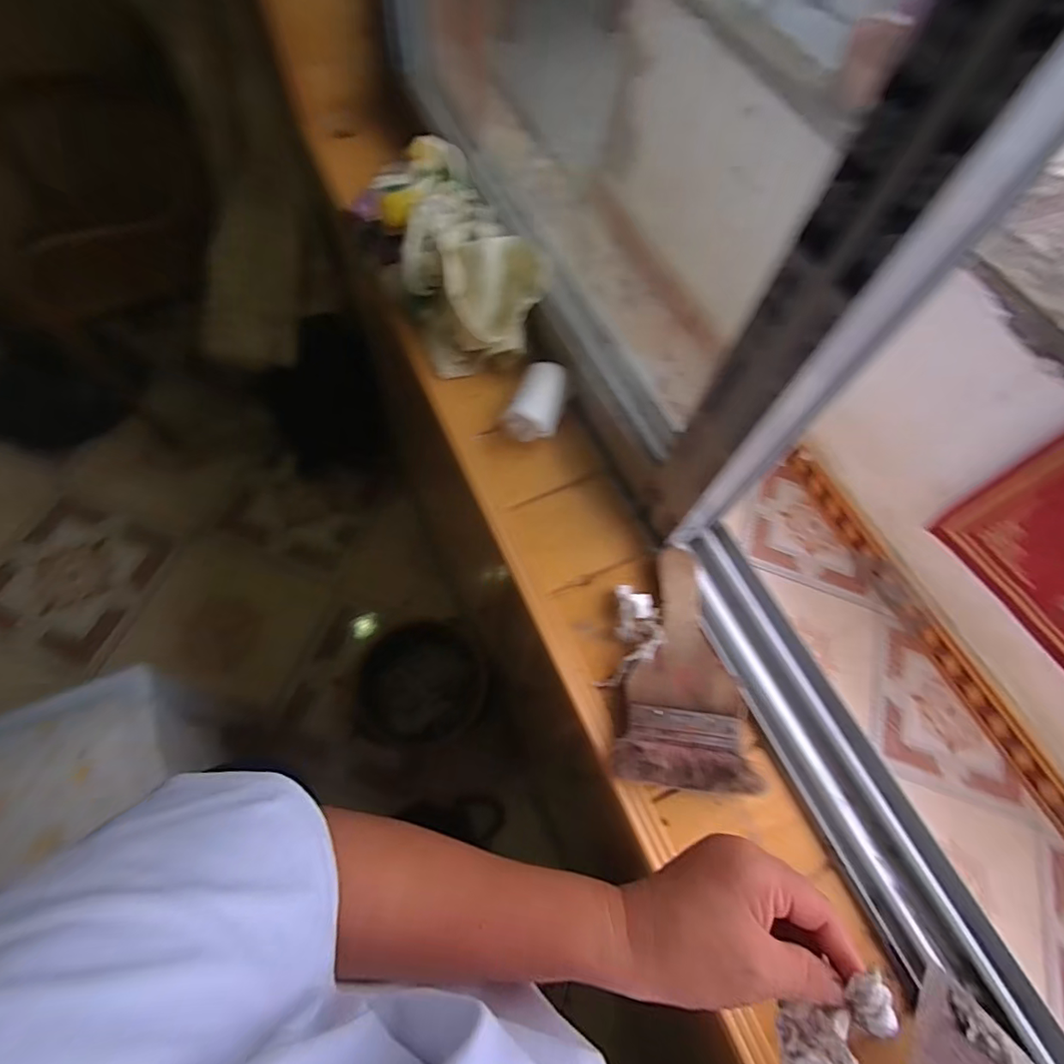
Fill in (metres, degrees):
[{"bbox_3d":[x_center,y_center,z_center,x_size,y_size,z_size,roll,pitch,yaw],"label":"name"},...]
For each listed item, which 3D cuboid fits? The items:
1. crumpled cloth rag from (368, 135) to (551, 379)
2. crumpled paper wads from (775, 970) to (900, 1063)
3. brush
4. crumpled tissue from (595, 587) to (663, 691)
[{"bbox_3d":[-0.088,-0.301,0.565,0.136,0.085,0.265,-22,69,-12],"label":"crumpled cloth rag"},{"bbox_3d":[0.147,0.239,0.244,0.061,0.026,0.025,-36,72,-5],"label":"crumpled paper wads"},{"bbox_3d":[0.129,0.104,0.416,0.095,0.028,0.191,11,66,2],"label":"brush"},{"bbox_3d":[0.085,0.090,0.433,0.043,0.027,0.087,18,67,5],"label":"crumpled tissue"}]

